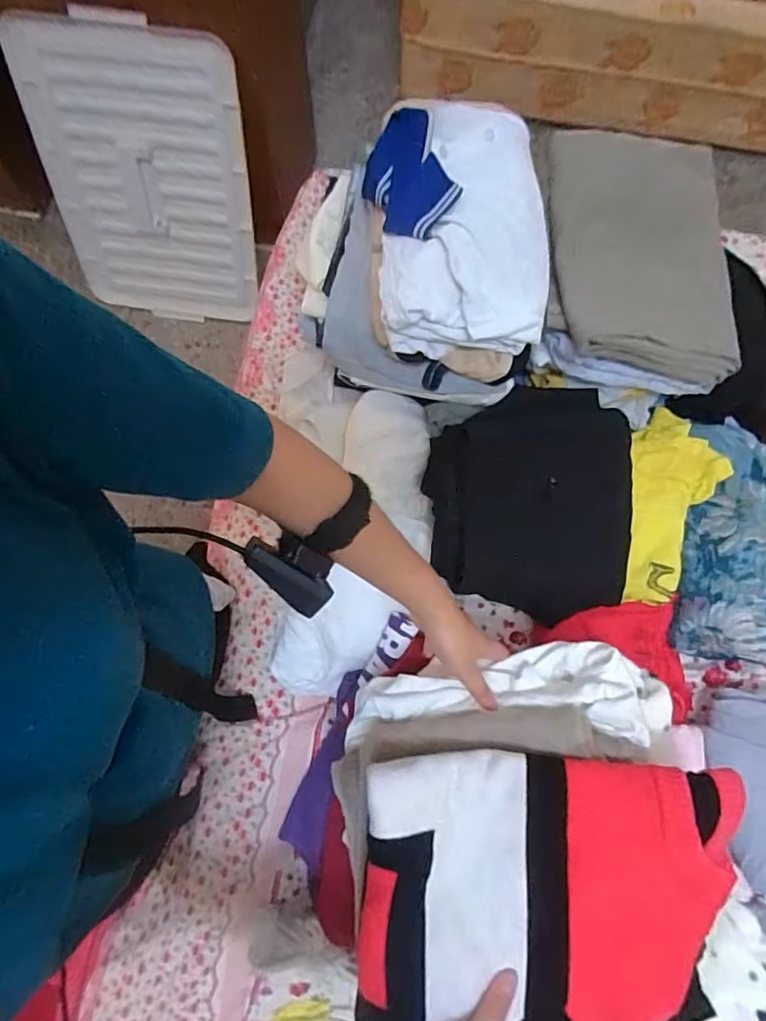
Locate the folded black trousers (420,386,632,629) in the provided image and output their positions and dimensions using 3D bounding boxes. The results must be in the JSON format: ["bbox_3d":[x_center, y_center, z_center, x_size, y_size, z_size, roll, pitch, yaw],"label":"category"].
[{"bbox_3d":[0.175,-0.011,0.684,0.228,0.051,0.264,0,99,16],"label":"folded black trousers"}]

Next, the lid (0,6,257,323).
[{"bbox_3d":[-0.547,-0.747,1.299,0.458,0.614,0.047,6,49,4],"label":"lid"}]

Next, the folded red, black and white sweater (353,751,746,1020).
[{"bbox_3d":[0.129,0.308,0.433,0.288,0.083,0.213,4,73,-1],"label":"folded red, black and white sweater"}]

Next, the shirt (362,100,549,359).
[{"bbox_3d":[0.081,-0.296,0.581,0.179,0.110,0.239,-7,74,-4],"label":"shirt"}]

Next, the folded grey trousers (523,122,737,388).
[{"bbox_3d":[0.289,-0.286,0.636,0.221,0.070,0.274,-6,90,-12],"label":"folded grey trousers"}]

